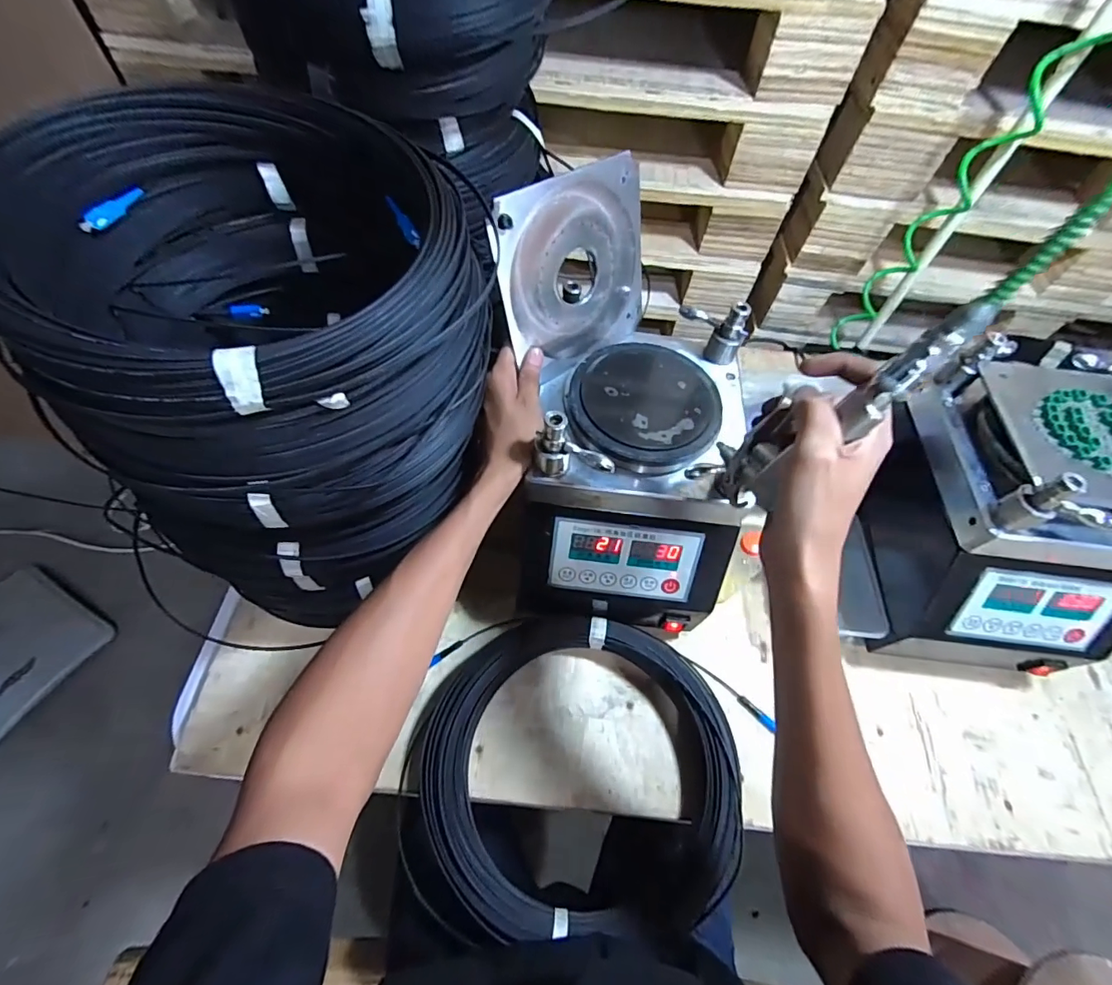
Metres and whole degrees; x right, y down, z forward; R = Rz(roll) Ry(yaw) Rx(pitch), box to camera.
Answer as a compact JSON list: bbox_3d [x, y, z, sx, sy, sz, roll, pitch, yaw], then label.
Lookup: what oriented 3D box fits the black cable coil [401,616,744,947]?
[{"bbox_3d":[0.015,0.286,0.510,0.350,0.063,0.290,0,60,-4],"label":"black cable coil"}]

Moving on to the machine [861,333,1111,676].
[{"bbox_3d":[0.511,0.034,0.566,0.216,0.281,0.279,7,60,0],"label":"machine"}]

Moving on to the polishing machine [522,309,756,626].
[{"bbox_3d":[0.082,-0.023,0.537,0.210,0.216,0.272,7,60,0],"label":"polishing machine"}]

